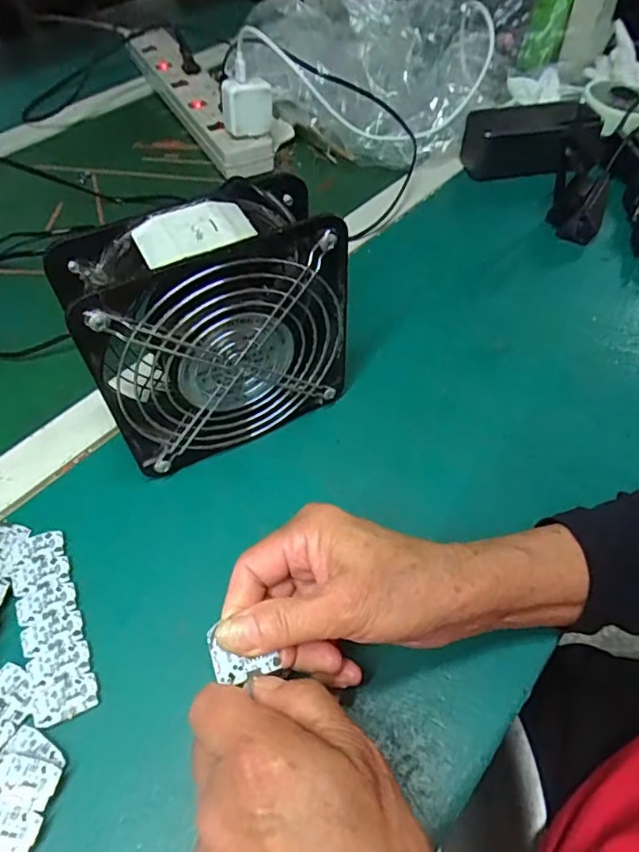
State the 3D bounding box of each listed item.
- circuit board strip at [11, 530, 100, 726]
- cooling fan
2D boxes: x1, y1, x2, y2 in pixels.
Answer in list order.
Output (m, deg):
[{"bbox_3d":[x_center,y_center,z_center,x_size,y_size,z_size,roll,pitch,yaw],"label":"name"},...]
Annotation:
[{"bbox_3d":[-0.147,0.104,0.298,0.030,0.005,0.104,-21,54,-14],"label":"circuit board strip"},{"bbox_3d":[-0.059,-0.052,0.328,0.146,0.150,0.058,-26,55,-17],"label":"cooling fan"}]

